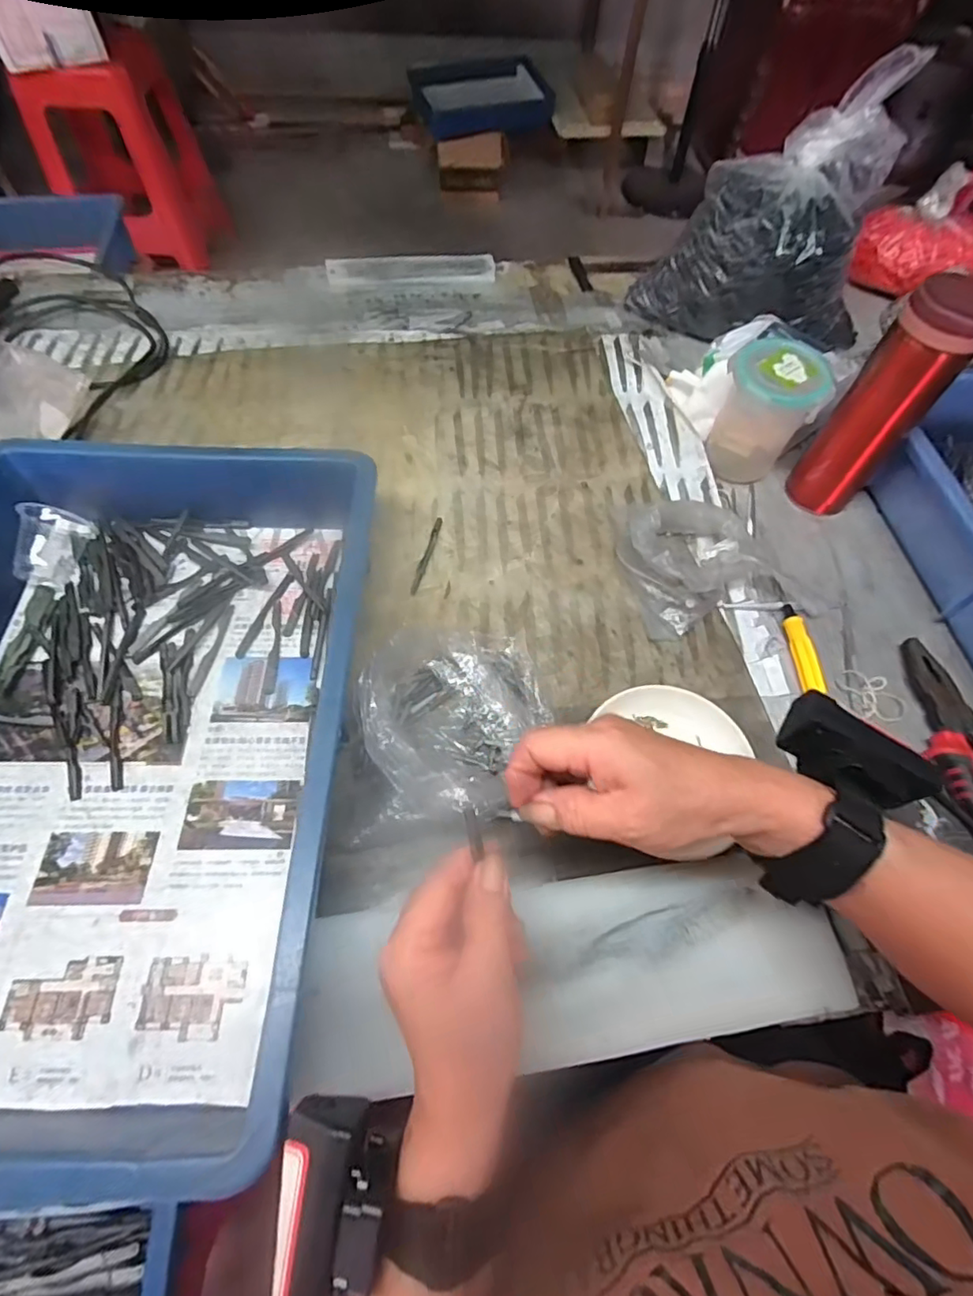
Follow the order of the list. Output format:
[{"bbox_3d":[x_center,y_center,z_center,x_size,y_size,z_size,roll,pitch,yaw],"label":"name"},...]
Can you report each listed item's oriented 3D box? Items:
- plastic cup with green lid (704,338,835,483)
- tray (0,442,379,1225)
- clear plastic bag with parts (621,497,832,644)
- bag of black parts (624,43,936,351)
[{"bbox_3d":[0.245,-0.207,0.518,0.082,0.105,0.072,32,63,13],"label":"plastic cup with green lid"},{"bbox_3d":[-0.229,0.041,0.365,0.282,0.083,0.434,2,60,-3],"label":"tray"},{"bbox_3d":[0.193,-0.083,0.491,0.152,0.031,0.134,-9,62,-9],"label":"clear plastic bag with parts"},{"bbox_3d":[0.291,-0.423,0.583,0.158,0.207,0.192,-34,68,-21],"label":"bag of black parts"}]

